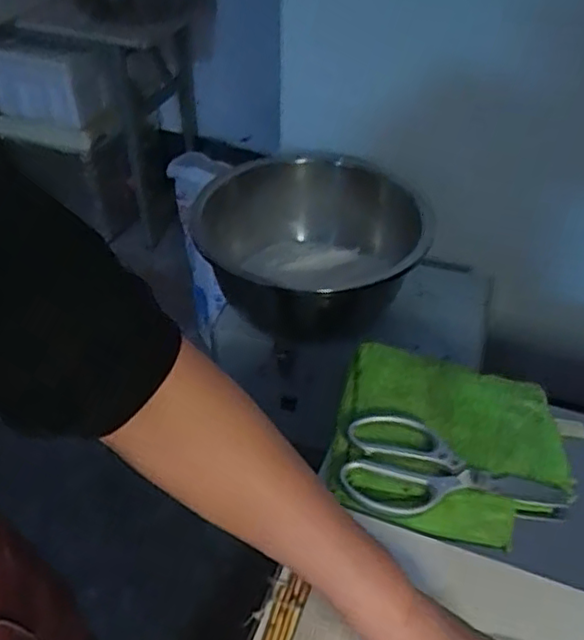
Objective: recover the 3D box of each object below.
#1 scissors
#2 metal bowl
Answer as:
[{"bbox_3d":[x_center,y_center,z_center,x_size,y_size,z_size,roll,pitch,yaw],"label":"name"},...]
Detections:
[{"bbox_3d":[0.148,0.130,0.584,0.199,0.012,0.101,3,43,2],"label":"scissors"},{"bbox_3d":[0.034,-0.134,1.089,0.370,0.157,0.411,1,43,0],"label":"metal bowl"}]

